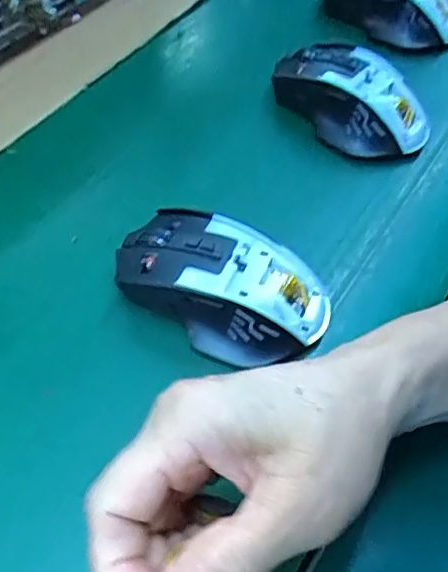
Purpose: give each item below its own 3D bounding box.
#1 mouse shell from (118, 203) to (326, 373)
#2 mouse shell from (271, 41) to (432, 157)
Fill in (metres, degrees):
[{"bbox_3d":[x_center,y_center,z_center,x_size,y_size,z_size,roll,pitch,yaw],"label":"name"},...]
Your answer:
[{"bbox_3d":[-0.003,-0.002,0.308,0.113,0.037,0.067,19,56,11],"label":"mouse shell"},{"bbox_3d":[0.086,-0.129,0.395,0.111,0.037,0.065,34,60,20],"label":"mouse shell"}]

